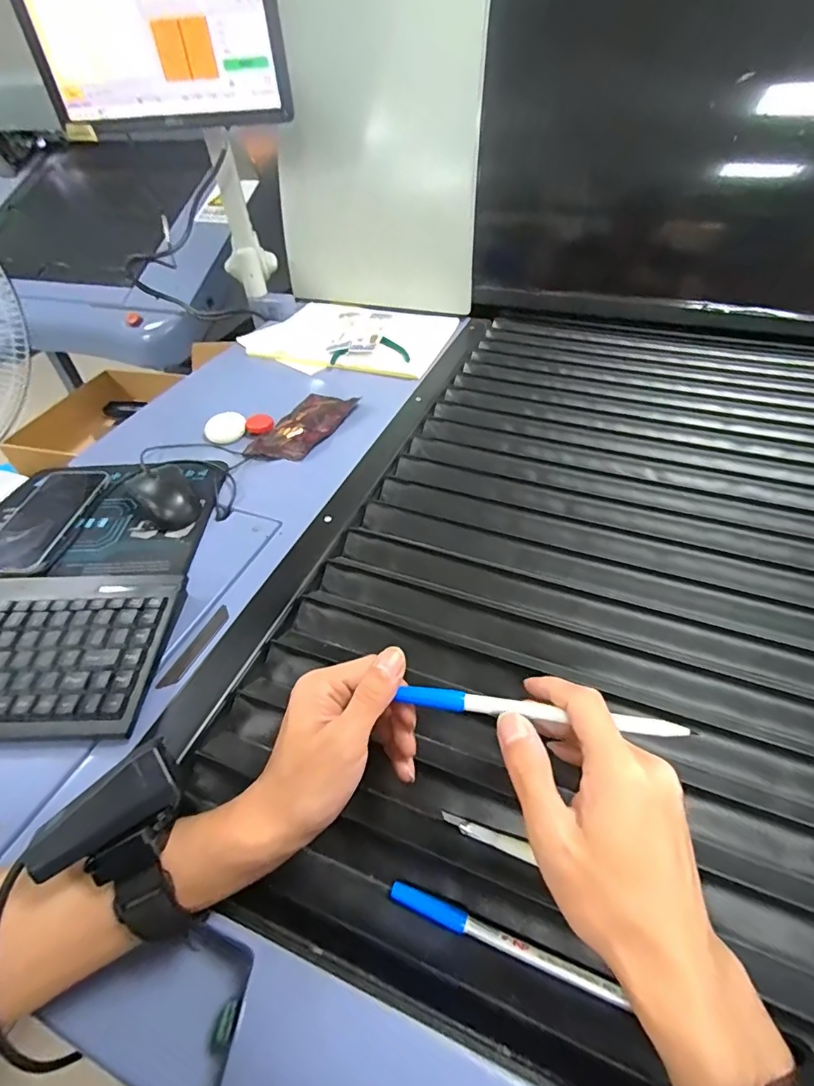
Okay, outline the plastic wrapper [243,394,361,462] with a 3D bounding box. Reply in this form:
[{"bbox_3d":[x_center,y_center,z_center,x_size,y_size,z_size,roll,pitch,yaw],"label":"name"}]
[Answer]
[{"bbox_3d":[-0.146,-0.162,0.670,0.112,0.013,0.144,12,52,28],"label":"plastic wrapper"}]

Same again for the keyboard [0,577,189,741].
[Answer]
[{"bbox_3d":[-0.340,0.091,0.401,0.278,0.032,0.143,-2,45,1],"label":"keyboard"}]

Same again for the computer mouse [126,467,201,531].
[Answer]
[{"bbox_3d":[-0.269,-0.055,0.542,0.053,0.031,0.103,-33,53,-27],"label":"computer mouse"}]

